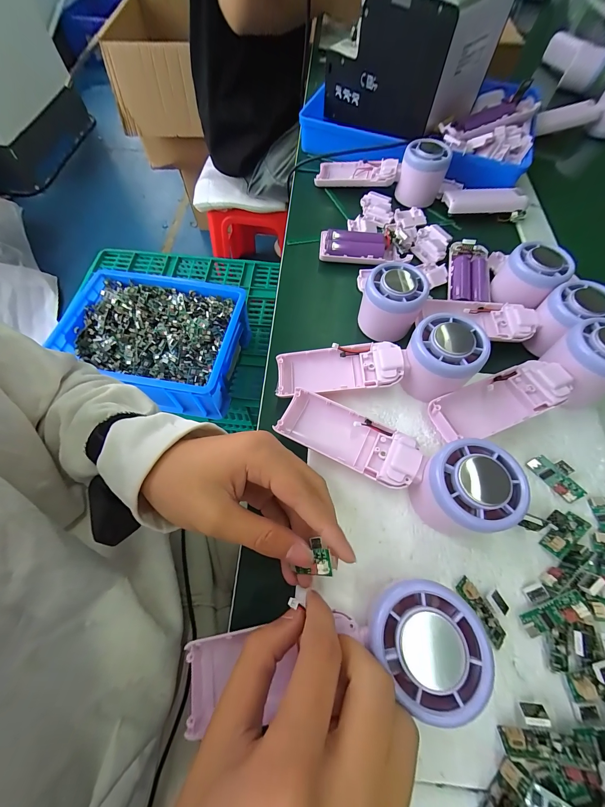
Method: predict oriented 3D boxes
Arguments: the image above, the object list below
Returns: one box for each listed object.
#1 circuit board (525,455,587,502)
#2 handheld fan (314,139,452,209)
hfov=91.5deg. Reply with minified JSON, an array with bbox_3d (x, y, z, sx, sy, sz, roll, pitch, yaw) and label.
[{"bbox_3d":[0.197,0.056,0.228,0.020,0.008,0.039,-48,67,20],"label":"circuit board"},{"bbox_3d":[0.101,-0.312,0.385,0.166,0.049,0.062,20,66,8],"label":"handheld fan"}]

